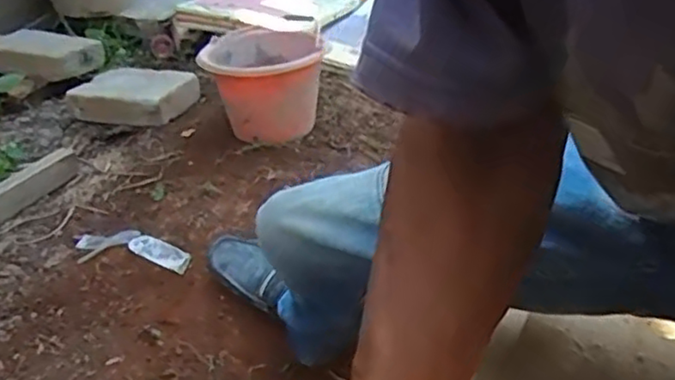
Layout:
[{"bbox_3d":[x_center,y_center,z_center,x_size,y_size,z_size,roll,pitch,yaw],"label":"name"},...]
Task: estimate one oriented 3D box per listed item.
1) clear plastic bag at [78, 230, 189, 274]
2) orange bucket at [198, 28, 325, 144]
[{"bbox_3d":[-0.336,0.094,1.110,0.204,0.026,0.051,7,33,18],"label":"clear plastic bag"},{"bbox_3d":[-0.166,-0.256,1.510,0.256,0.204,0.278,-3,31,2],"label":"orange bucket"}]

